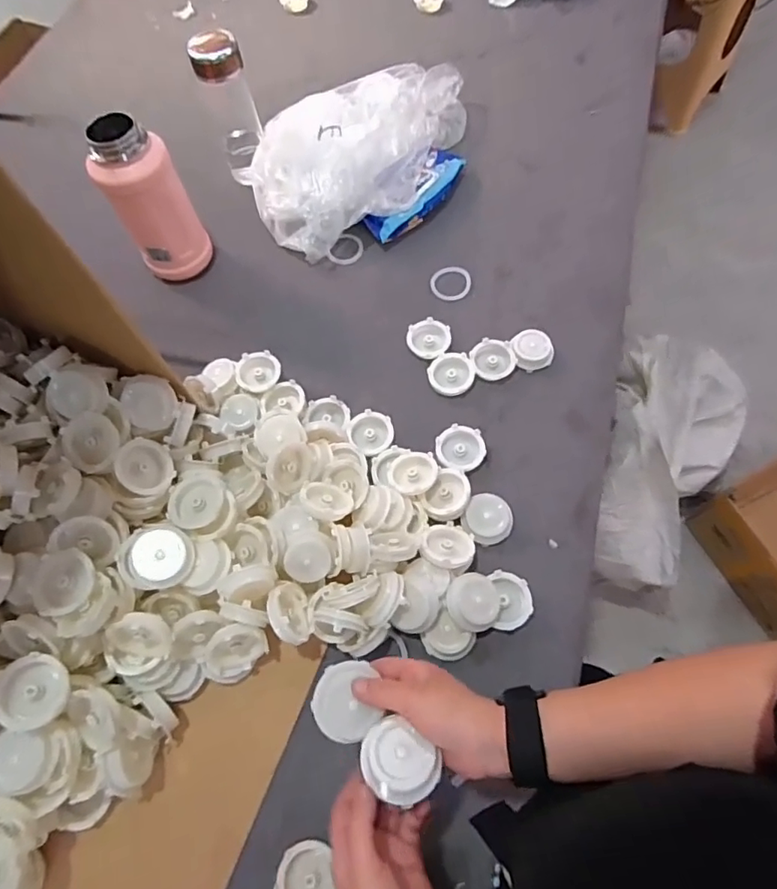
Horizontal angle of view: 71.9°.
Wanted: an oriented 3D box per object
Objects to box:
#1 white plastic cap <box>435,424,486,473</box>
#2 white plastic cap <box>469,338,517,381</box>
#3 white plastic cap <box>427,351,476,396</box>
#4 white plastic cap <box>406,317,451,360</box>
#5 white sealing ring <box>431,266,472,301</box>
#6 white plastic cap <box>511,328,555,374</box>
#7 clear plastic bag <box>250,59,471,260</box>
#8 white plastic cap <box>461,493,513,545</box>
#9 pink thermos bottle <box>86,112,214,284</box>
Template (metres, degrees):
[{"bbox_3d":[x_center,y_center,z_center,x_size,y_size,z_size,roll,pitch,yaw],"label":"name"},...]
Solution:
[{"bbox_3d":[0.086,0.003,0.644,0.057,0.018,0.059,-1,66,3],"label":"white plastic cap"},{"bbox_3d":[0.136,-0.112,0.698,0.054,0.018,0.054,-1,66,3],"label":"white plastic cap"},{"bbox_3d":[0.082,-0.091,0.690,0.058,0.017,0.054,-1,66,3],"label":"white plastic cap"},{"bbox_3d":[0.054,-0.142,0.720,0.056,0.018,0.054,-1,66,3],"label":"white plastic cap"},{"bbox_3d":[0.089,-0.231,0.767,0.056,0.008,0.058,-1,66,3],"label":"white sealing ring"},{"bbox_3d":[0.188,-0.125,0.701,0.052,0.024,0.050,-1,66,3],"label":"white plastic cap"},{"bbox_3d":[-0.048,-0.483,0.833,0.247,0.100,0.414,24,69,14],"label":"clear plastic bag"},{"bbox_3d":[0.114,0.083,0.605,0.051,0.021,0.055,-1,66,3],"label":"white plastic cap"},{"bbox_3d":[-0.312,-0.312,0.716,0.082,0.217,0.072,-1,66,3],"label":"pink thermos bottle"}]

